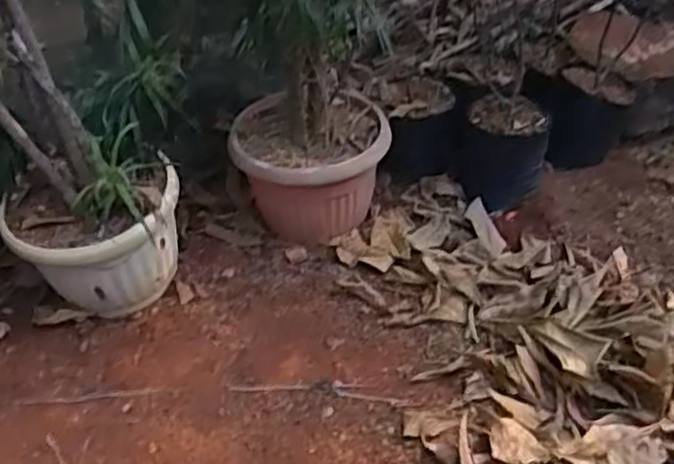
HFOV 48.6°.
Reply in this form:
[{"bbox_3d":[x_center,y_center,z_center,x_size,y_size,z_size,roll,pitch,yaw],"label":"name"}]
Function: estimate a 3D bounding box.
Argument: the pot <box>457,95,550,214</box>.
[{"bbox_3d":[0.414,-0.202,1.878,0.171,0.215,0.205,-28,47,-26],"label":"pot"}]

